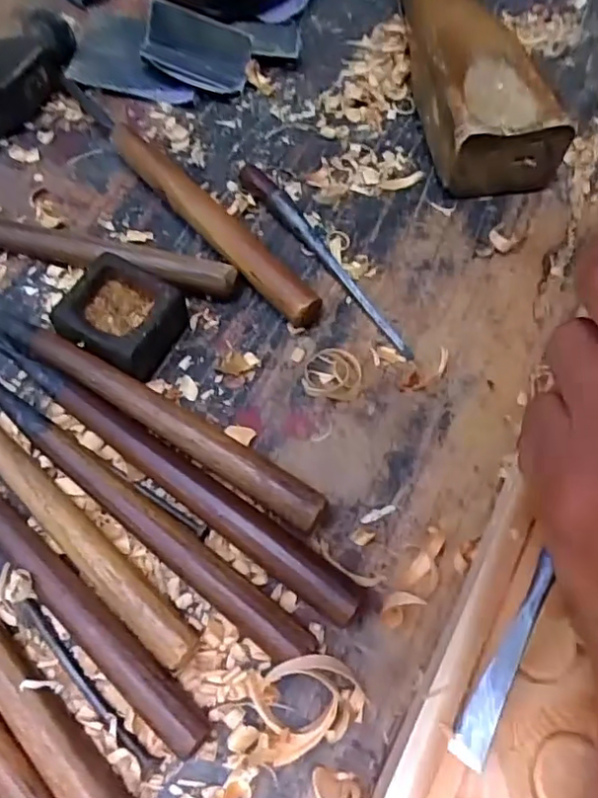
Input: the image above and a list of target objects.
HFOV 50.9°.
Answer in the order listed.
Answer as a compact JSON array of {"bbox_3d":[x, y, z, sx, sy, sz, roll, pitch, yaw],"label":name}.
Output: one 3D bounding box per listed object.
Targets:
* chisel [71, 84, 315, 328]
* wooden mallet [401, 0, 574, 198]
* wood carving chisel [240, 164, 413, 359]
[{"bbox_3d":[-0.067,-0.113,0.345,0.016,0.019,0.215,-38,71,-18],"label":"chisel"},{"bbox_3d":[0.103,-0.249,0.401,0.068,0.046,0.280,-3,64,-3],"label":"wooden mallet"},{"bbox_3d":[0.014,-0.077,0.335,0.010,0.011,0.143,-34,70,-16],"label":"wood carving chisel"}]

